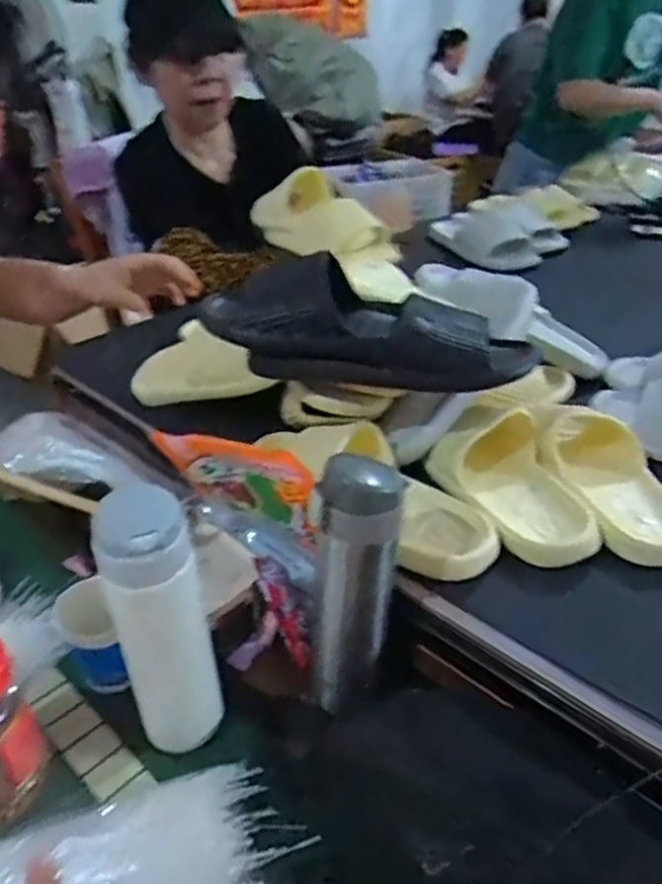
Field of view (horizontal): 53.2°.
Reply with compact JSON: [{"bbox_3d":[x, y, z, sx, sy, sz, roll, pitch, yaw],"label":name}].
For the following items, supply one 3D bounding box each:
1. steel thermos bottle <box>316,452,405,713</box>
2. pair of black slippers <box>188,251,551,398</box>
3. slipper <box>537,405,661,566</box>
[{"bbox_3d":[0.021,0.114,0.524,0.063,0.209,0.064,3,33,7],"label":"steel thermos bottle"},{"bbox_3d":[0.030,-0.109,0.612,0.309,0.100,0.087,9,34,15],"label":"pair of black slippers"},{"bbox_3d":[0.265,0.033,0.613,0.103,0.054,0.184,-12,34,-16],"label":"slipper"}]

